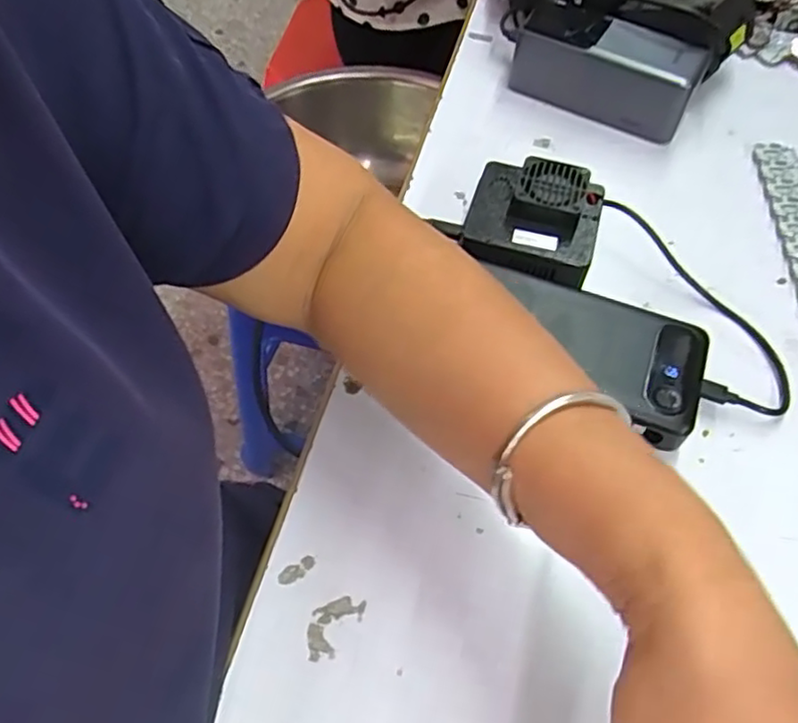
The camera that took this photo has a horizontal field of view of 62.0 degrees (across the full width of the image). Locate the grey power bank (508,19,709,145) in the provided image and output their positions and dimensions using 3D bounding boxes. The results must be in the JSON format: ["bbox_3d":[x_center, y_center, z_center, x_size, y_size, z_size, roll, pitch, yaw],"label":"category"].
[{"bbox_3d":[0.153,-0.214,0.490,0.126,0.052,0.057,28,60,16],"label":"grey power bank"}]

